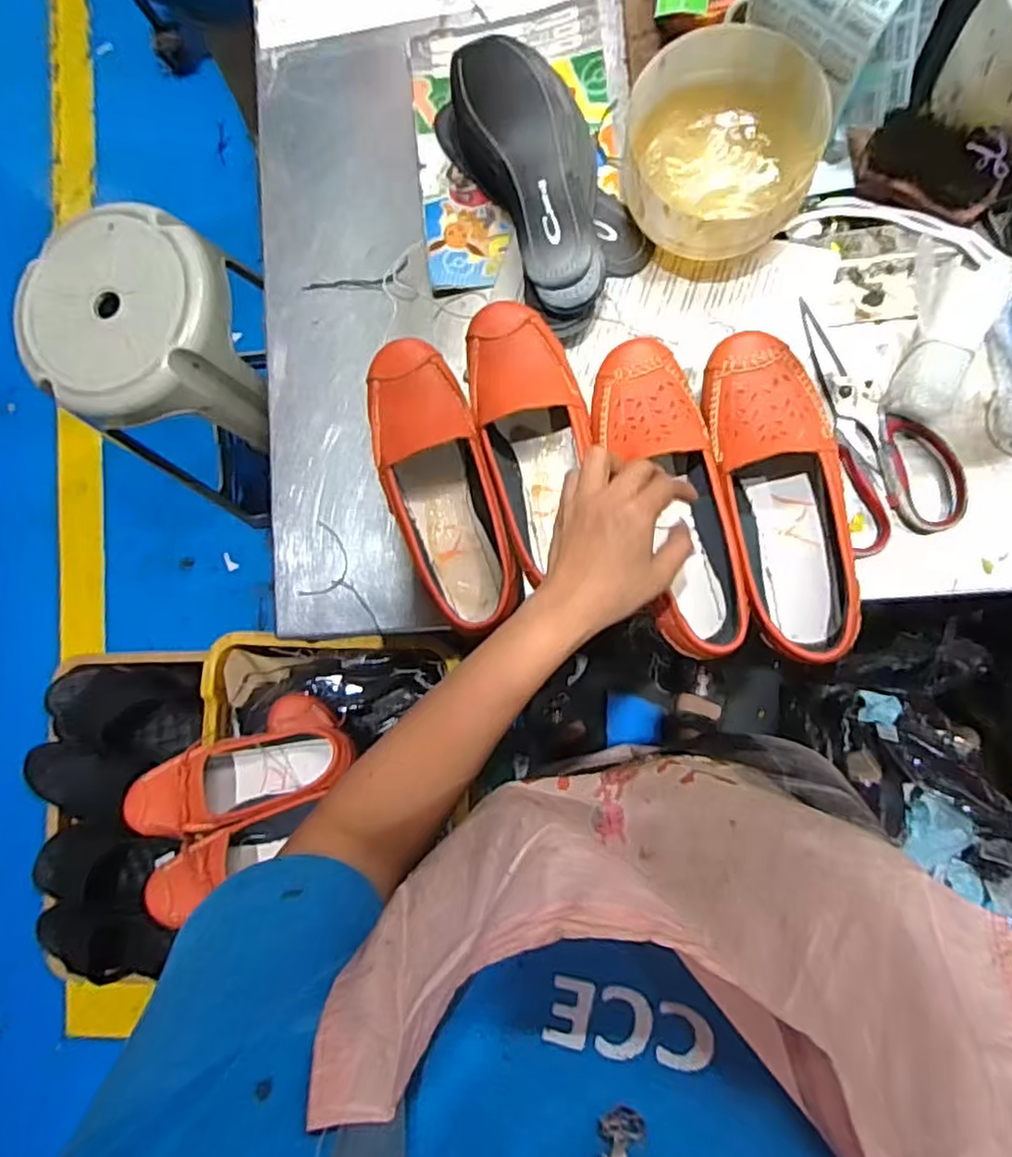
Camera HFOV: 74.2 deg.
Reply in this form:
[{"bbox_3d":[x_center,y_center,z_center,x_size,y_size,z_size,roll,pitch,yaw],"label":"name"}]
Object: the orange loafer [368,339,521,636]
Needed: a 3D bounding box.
[{"bbox_3d":[-0.051,-0.073,0.552,0.083,0.060,0.235,-17,83,6],"label":"orange loafer"}]

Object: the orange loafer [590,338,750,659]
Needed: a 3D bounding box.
[{"bbox_3d":[0.123,-0.064,0.519,0.080,0.063,0.243,-15,89,6],"label":"orange loafer"}]

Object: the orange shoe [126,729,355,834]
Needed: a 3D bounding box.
[{"bbox_3d":[-0.287,0.214,0.716,0.218,0.064,0.082,-12,83,-18],"label":"orange shoe"}]

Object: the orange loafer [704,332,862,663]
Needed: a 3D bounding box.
[{"bbox_3d":[0.208,-0.061,0.509,0.081,0.061,0.237,-10,84,7],"label":"orange loafer"}]

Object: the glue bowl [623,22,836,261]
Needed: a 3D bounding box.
[{"bbox_3d":[0.172,-0.332,0.533,0.142,0.072,0.159,4,86,8],"label":"glue bowl"}]

